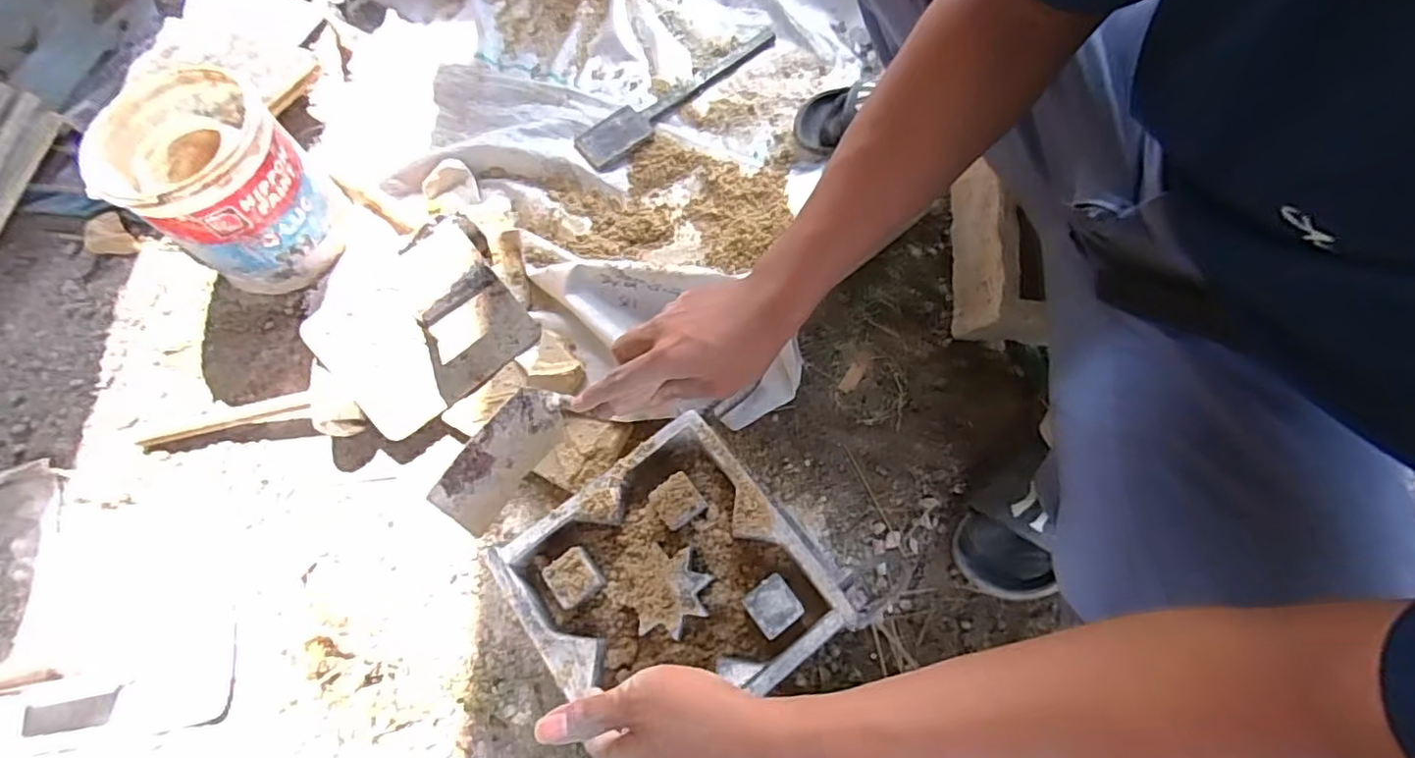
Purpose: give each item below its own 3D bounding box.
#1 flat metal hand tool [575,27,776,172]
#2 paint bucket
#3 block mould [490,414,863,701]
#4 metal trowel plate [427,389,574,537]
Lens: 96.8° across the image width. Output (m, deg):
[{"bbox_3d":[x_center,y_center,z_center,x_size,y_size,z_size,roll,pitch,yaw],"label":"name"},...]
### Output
[{"bbox_3d":[-0.044,-0.402,0.877,0.330,0.008,0.064,-41,75,-12],"label":"flat metal hand tool"},{"bbox_3d":[-0.562,-0.227,0.741,0.184,0.174,0.171,-1,72,4],"label":"paint bucket"},{"bbox_3d":[-0.034,0.180,0.557,0.226,0.068,0.225,-35,74,-10],"label":"block mould"},{"bbox_3d":[-0.154,0.059,0.486,0.011,0.065,0.117,20,64,35],"label":"metal trowel plate"}]

